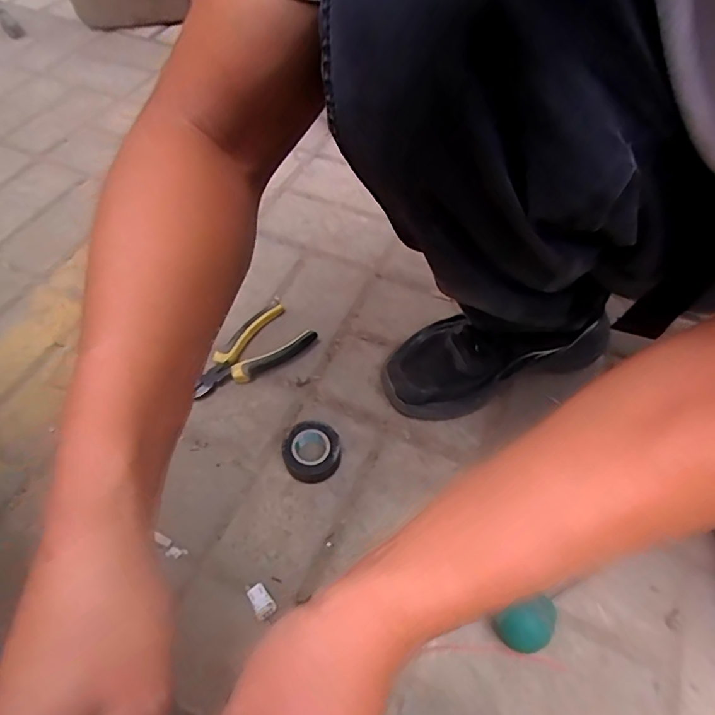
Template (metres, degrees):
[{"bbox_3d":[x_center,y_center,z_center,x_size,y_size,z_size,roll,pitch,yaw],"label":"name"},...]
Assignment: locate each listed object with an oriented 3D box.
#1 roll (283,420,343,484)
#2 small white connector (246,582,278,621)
[{"bbox_3d":[-0.047,0.097,0.502,0.056,0.027,0.057,0,56,0],"label":"roll"},{"bbox_3d":[-0.085,0.213,0.432,0.018,0.007,0.031,-27,61,-17],"label":"small white connector"}]

